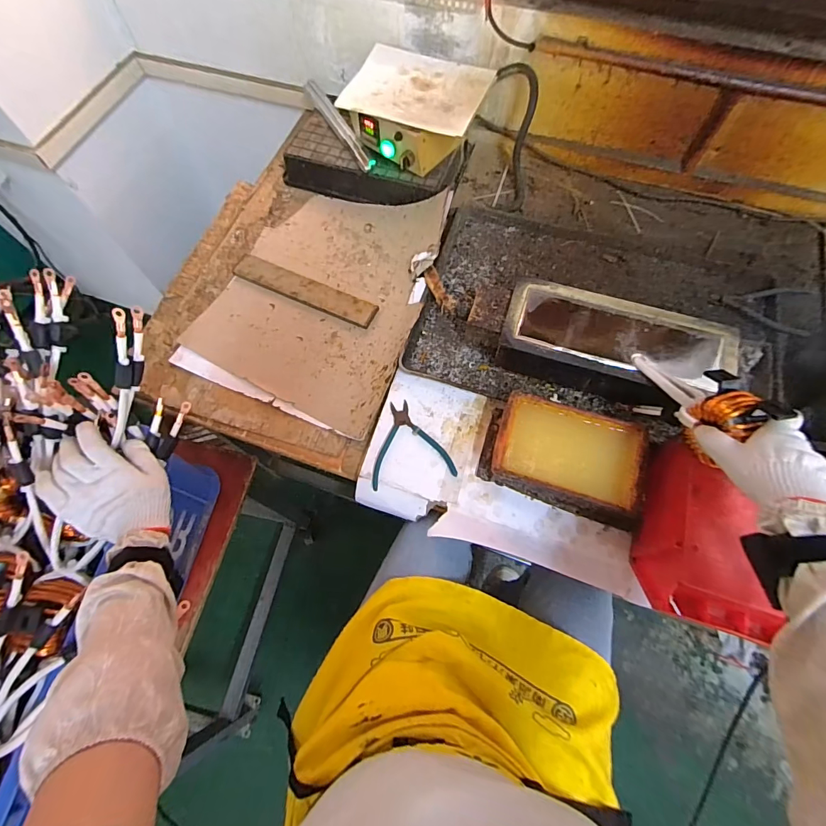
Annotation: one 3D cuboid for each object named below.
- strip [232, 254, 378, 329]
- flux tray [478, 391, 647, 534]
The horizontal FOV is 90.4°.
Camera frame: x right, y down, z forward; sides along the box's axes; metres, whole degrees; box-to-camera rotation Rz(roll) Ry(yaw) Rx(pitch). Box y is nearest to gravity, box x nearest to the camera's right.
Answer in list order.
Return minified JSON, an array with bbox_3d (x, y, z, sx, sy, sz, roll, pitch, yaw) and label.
[{"bbox_3d":[-0.209,-0.237,0.784,0.301,0.012,0.052,24,69,10],"label":"strip"},{"bbox_3d":[0.222,0.065,0.595,0.227,0.071,0.135,17,68,8],"label":"flux tray"}]

